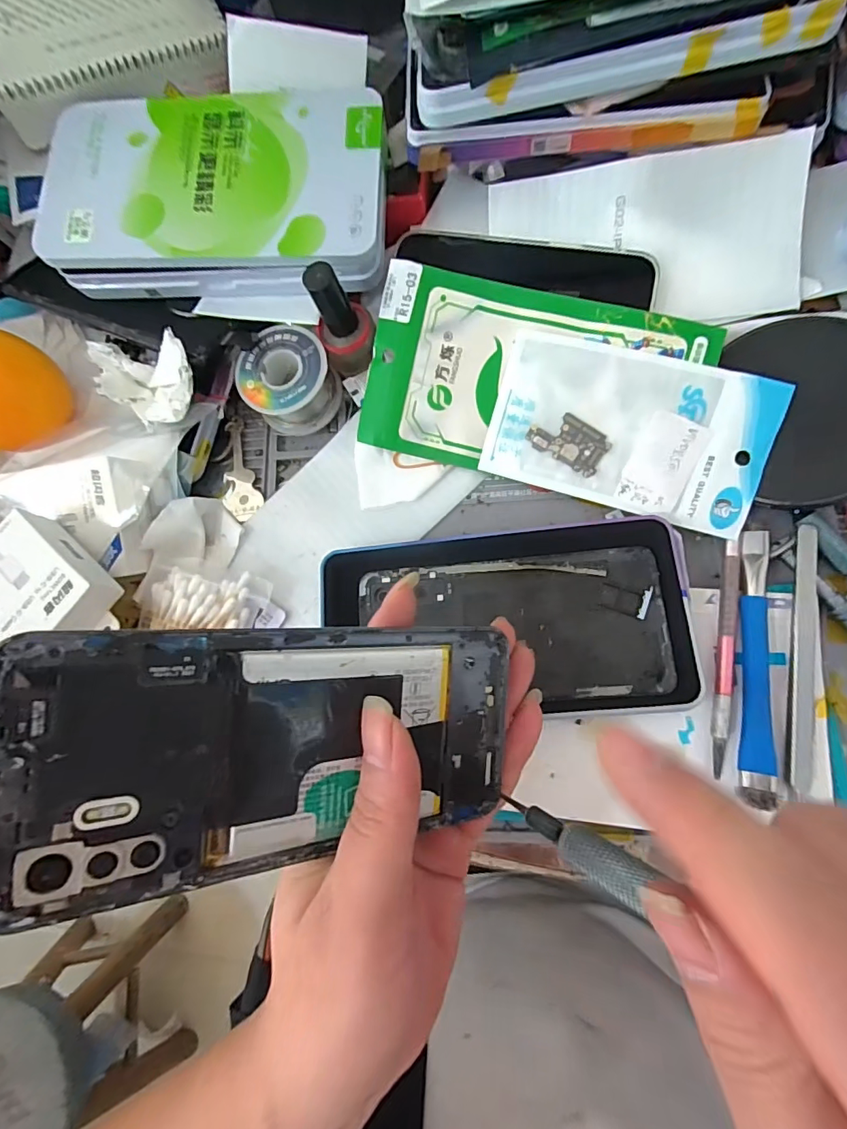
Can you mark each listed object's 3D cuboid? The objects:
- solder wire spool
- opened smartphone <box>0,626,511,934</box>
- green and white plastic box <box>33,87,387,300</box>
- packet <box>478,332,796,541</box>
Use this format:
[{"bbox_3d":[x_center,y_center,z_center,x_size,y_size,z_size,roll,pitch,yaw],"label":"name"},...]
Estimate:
[{"bbox_3d":[-0.080,-0.109,0.294,0.052,0.032,0.054,-2,79,8],"label":"solder wire spool"},{"bbox_3d":[-0.037,0.057,0.155,0.154,0.007,0.073,2,86,-29],"label":"opened smartphone"},{"bbox_3d":[-0.116,-0.214,0.276,0.186,0.030,0.116,6,87,7],"label":"green and white plastic box"},{"bbox_3d":[0.107,-0.072,0.259,0.139,0.004,0.079,18,101,12],"label":"packet"}]

